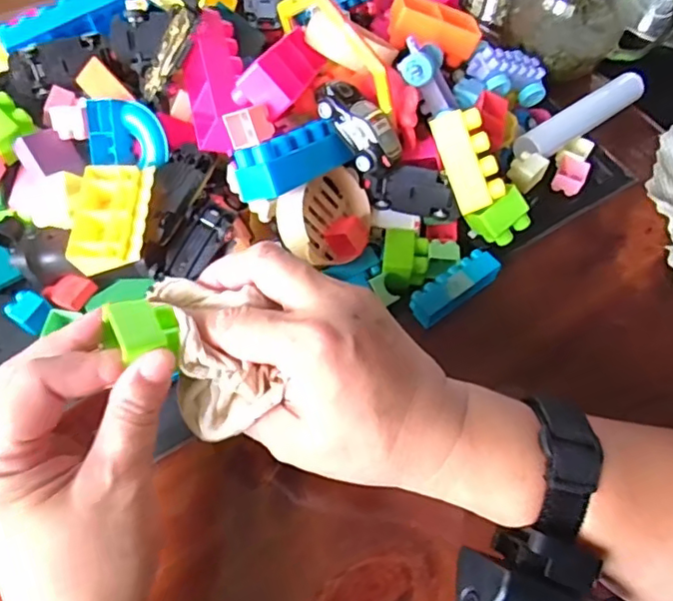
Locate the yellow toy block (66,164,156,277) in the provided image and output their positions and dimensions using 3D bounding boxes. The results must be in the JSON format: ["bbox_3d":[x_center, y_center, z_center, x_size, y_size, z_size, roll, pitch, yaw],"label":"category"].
[{"bbox_3d":[-0.131,-0.047,0.332,0.045,0.015,0.065,4,64,0],"label":"yellow toy block"}]

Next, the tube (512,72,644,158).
[{"bbox_3d":[0.183,-0.139,0.436,0.105,0.026,0.026,-29,68,-15],"label":"tube"}]

